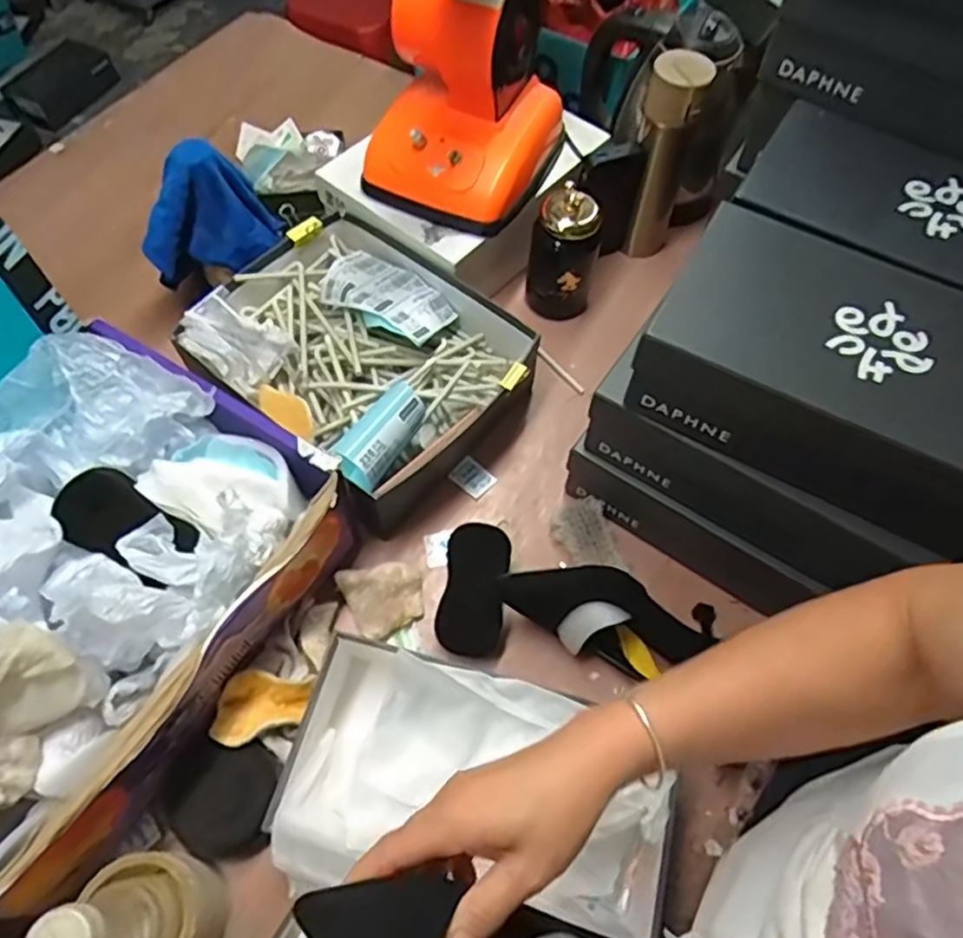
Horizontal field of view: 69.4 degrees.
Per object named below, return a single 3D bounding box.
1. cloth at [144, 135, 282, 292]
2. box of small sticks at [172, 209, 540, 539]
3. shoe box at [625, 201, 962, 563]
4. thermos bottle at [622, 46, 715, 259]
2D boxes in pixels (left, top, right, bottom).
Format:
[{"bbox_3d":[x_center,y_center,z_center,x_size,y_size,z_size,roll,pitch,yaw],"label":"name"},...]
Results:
[{"bbox_3d":[-0.300,-0.280,0.757,0.143,0.123,0.081,-15,63,-10],"label":"cloth"},{"bbox_3d":[-0.128,-0.119,0.758,0.320,0.108,0.266,36,66,17],"label":"box of small sticks"},{"bbox_3d":[0.281,-0.066,0.524,0.293,0.090,0.163,29,65,13],"label":"shoe box"},{"bbox_3d":[0.211,-0.361,0.828,0.065,0.249,0.059,15,62,7],"label":"thermos bottle"}]

